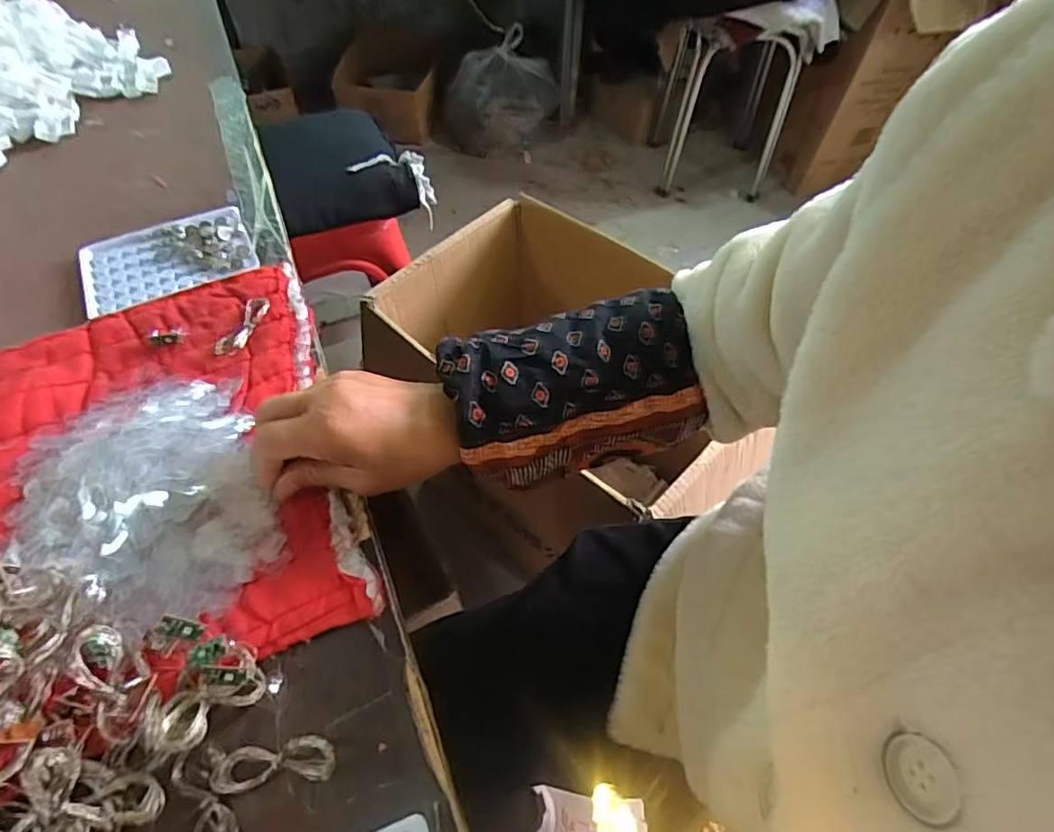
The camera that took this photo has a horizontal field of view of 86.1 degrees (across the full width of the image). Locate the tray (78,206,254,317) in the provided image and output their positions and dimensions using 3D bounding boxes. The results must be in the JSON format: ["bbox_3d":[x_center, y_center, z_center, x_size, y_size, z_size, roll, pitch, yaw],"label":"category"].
[{"bbox_3d":[-0.304,-0.134,0.477,0.133,0.011,0.092,-23,59,-15],"label":"tray"}]

